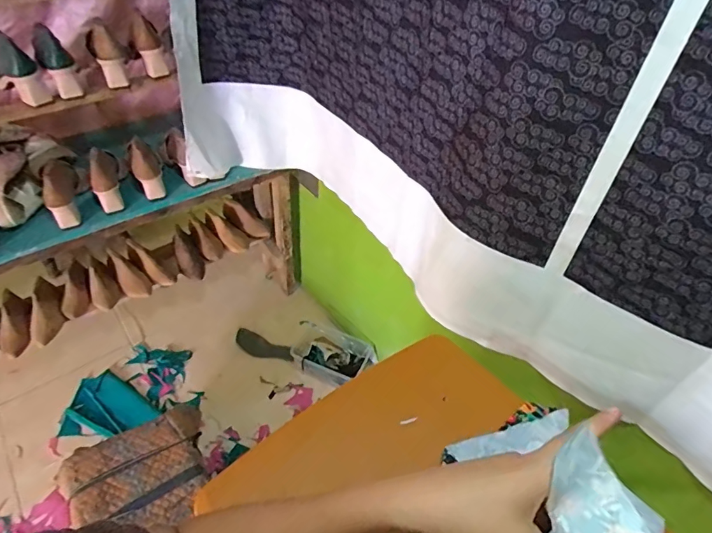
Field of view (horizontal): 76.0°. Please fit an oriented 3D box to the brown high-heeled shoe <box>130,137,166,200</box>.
[{"bbox_3d":[-0.530,-0.249,1.161,0.068,0.064,0.157,-21,69,-23],"label":"brown high-heeled shoe"}]

